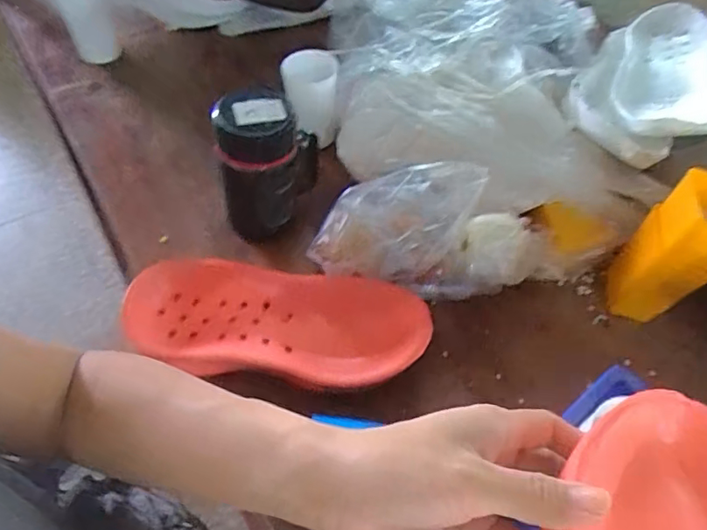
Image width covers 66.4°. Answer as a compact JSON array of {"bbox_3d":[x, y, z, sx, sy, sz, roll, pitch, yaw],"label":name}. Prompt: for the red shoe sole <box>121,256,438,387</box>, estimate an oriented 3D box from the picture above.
[{"bbox_3d":[-0.068,0.056,0.497,0.276,0.034,0.114,2,54,-4],"label":"red shoe sole"}]

